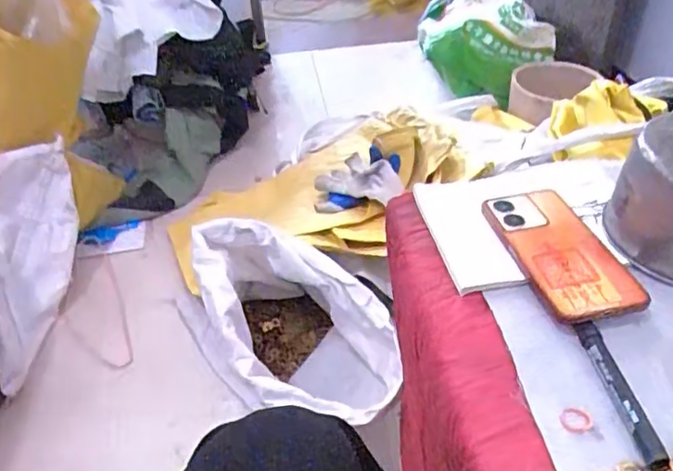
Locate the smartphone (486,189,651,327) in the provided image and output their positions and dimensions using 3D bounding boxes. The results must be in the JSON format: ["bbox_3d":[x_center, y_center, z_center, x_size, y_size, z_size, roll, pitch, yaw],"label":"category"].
[{"bbox_3d":[0.193,0.011,0.509,0.076,0.011,0.160,-14,41,-3],"label":"smartphone"}]

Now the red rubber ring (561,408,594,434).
[{"bbox_3d":[0.169,0.130,0.406,0.021,0.004,0.018,-5,41,-1],"label":"red rubber ring"}]

